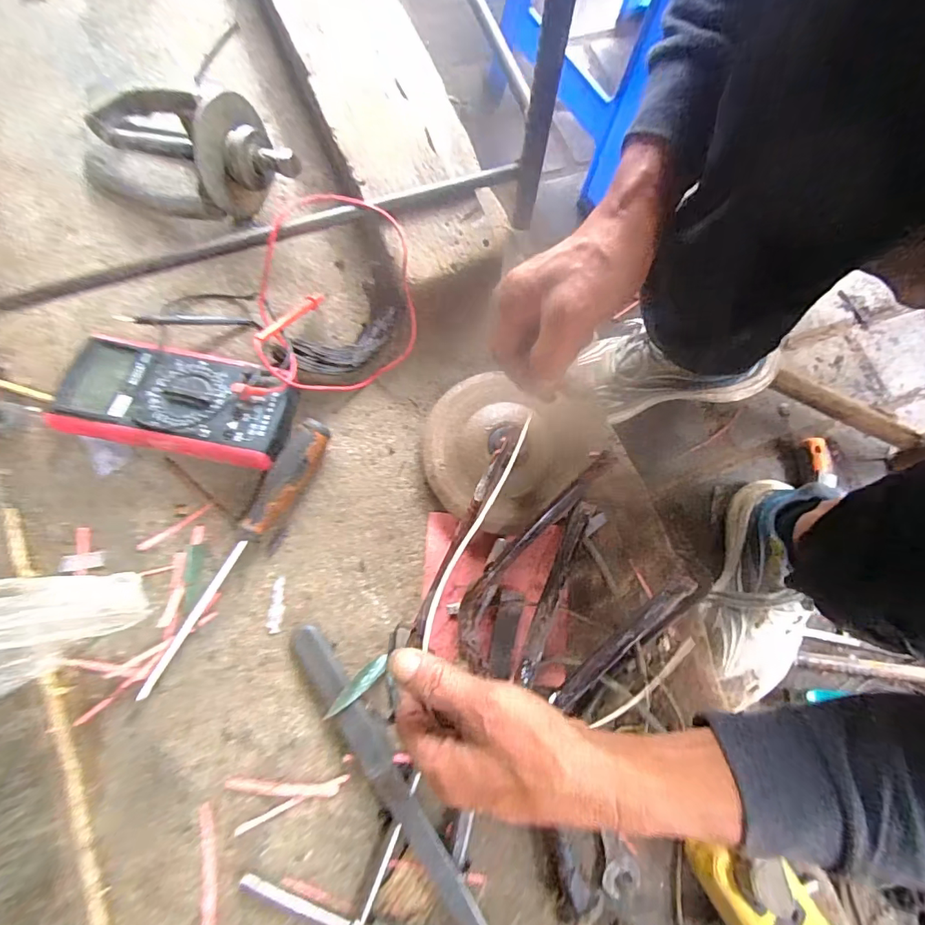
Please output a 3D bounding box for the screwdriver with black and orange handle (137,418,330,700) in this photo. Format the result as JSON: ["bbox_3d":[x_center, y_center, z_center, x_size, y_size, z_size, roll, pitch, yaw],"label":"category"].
[{"bbox_3d":[-0.182,0.070,0.389,0.033,0.031,0.239,32,76,7],"label":"screwdriver with black and orange handle"}]

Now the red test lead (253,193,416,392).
[{"bbox_3d":[-0.114,-0.142,0.423,0.142,0.075,0.158,-7,75,-4],"label":"red test lead"}]

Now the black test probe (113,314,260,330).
[{"bbox_3d":[-0.241,-0.125,0.431,0.111,0.008,0.010,-5,74,-23],"label":"black test probe"}]

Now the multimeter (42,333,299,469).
[{"bbox_3d":[-0.233,-0.050,0.412,0.185,0.045,0.092,10,76,0],"label":"multimeter"}]

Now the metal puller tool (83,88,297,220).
[{"bbox_3d":[-0.259,-0.285,0.449,0.234,0.095,0.093,11,74,19],"label":"metal puller tool"}]

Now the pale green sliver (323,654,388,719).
[{"bbox_3d":[-0.079,0.170,0.371,0.013,0.010,0.058,45,53,9],"label":"pale green sliver"}]

